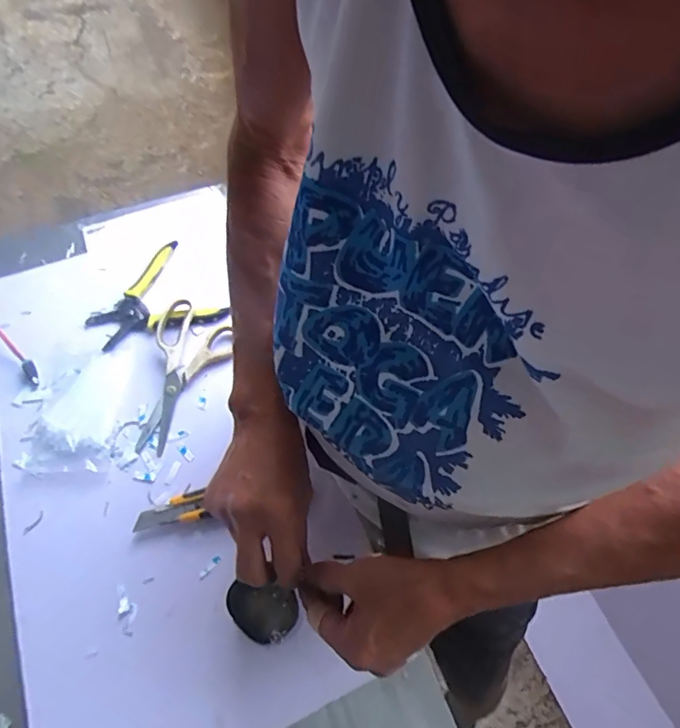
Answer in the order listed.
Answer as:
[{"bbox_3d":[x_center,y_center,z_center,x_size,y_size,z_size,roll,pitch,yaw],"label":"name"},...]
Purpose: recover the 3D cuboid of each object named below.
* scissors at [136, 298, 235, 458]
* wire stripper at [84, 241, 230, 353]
[{"bbox_3d":[-0.185,0.012,0.577,0.093,0.021,0.185,8,61,7],"label":"scissors"},{"bbox_3d":[-0.246,-0.077,0.634,0.150,0.015,0.147,-31,64,-15],"label":"wire stripper"}]

